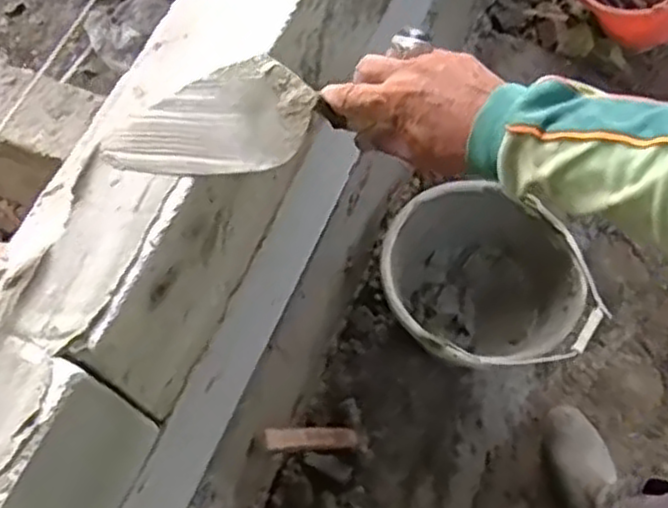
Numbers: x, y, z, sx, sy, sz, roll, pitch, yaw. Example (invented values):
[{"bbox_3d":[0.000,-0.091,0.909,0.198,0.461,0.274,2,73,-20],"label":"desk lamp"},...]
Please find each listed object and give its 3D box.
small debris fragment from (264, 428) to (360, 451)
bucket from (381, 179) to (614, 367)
[{"bbox_3d":[-0.027,0.274,1.119,0.018,0.258,0.029,-33,63,22],"label":"small debris fragment"},{"bbox_3d":[0.236,0.072,1.221,0.333,0.241,0.288,28,69,15],"label":"bucket"}]

